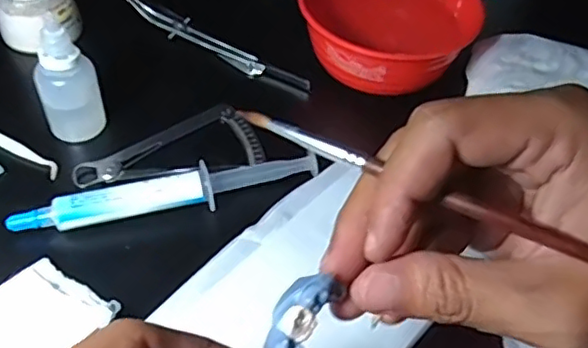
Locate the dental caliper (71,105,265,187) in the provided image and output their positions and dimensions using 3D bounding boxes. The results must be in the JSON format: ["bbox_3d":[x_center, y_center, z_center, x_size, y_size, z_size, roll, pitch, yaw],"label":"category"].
[{"bbox_3d":[-0.066,-0.009,0.334,0.100,0.011,0.052,-27,57,-26],"label":"dental caliper"}]

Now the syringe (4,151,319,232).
[{"bbox_3d":[-0.063,0.009,0.312,0.153,0.015,0.021,-8,50,-13],"label":"syringe"}]

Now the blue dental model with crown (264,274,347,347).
[{"bbox_3d":[0.000,0.047,0.194,0.014,0.007,0.031,24,67,14],"label":"blue dental model with crown"}]

